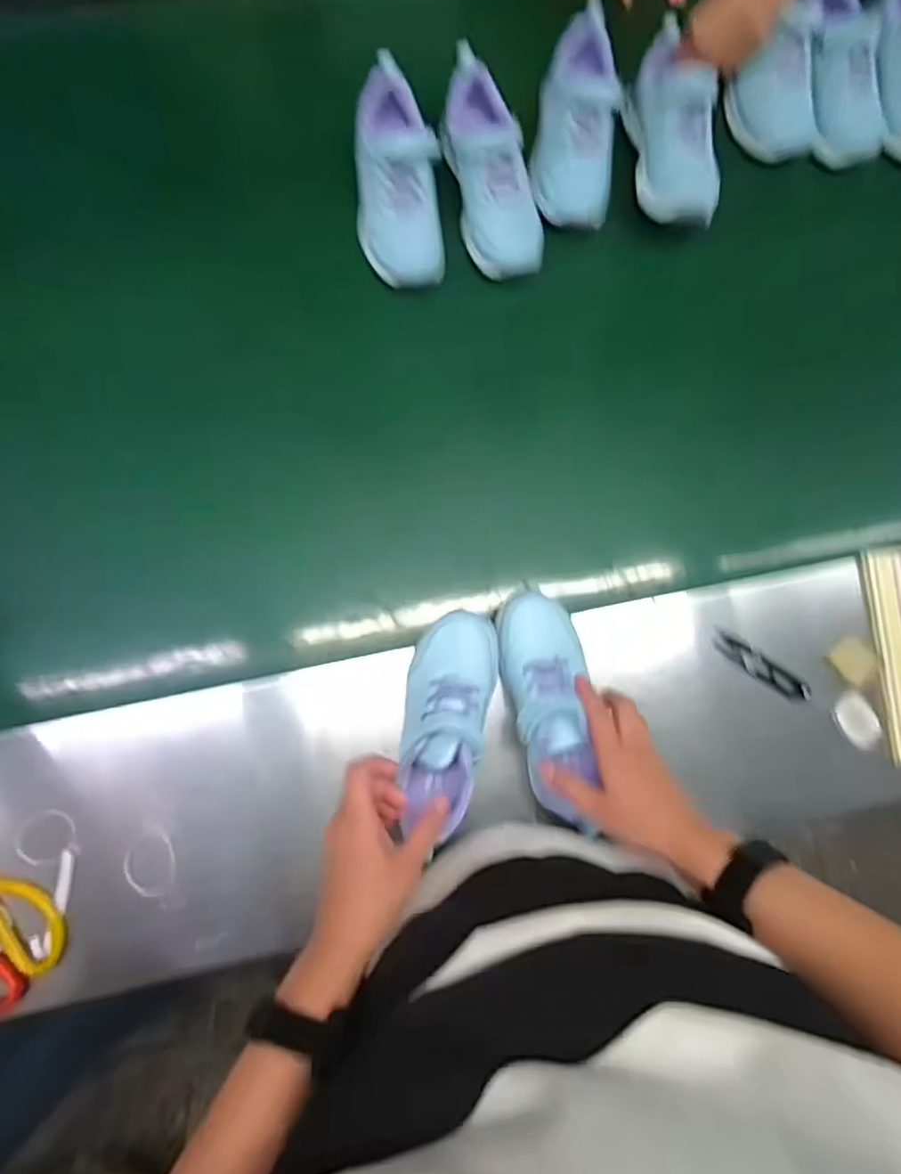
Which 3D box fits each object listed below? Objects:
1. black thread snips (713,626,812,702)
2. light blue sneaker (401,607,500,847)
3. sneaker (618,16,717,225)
[{"bbox_3d":[0.313,0.083,0.611,0.110,0.017,0.027,35,83,0],"label":"black thread snips"},{"bbox_3d":[-0.001,0.112,0.539,0.075,0.067,0.178,10,78,-3],"label":"light blue sneaker"},{"bbox_3d":[0.232,-0.479,0.645,0.073,0.072,0.221,-5,85,-4],"label":"sneaker"}]

